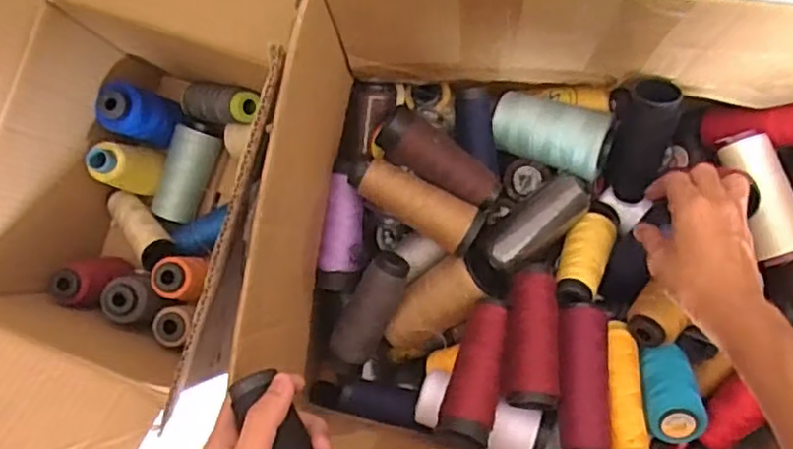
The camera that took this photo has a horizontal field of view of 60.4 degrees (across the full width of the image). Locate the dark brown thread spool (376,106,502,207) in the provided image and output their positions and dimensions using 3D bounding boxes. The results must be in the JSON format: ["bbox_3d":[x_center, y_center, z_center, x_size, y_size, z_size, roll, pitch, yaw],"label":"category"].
[{"bbox_3d":[0.037,-0.056,0.594,0.115,0.034,0.044,32,90,-13],"label":"dark brown thread spool"}]

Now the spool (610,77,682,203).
[{"bbox_3d":[0.216,-0.074,0.609,0.043,0.042,0.117,8,131,7],"label":"spool"}]

